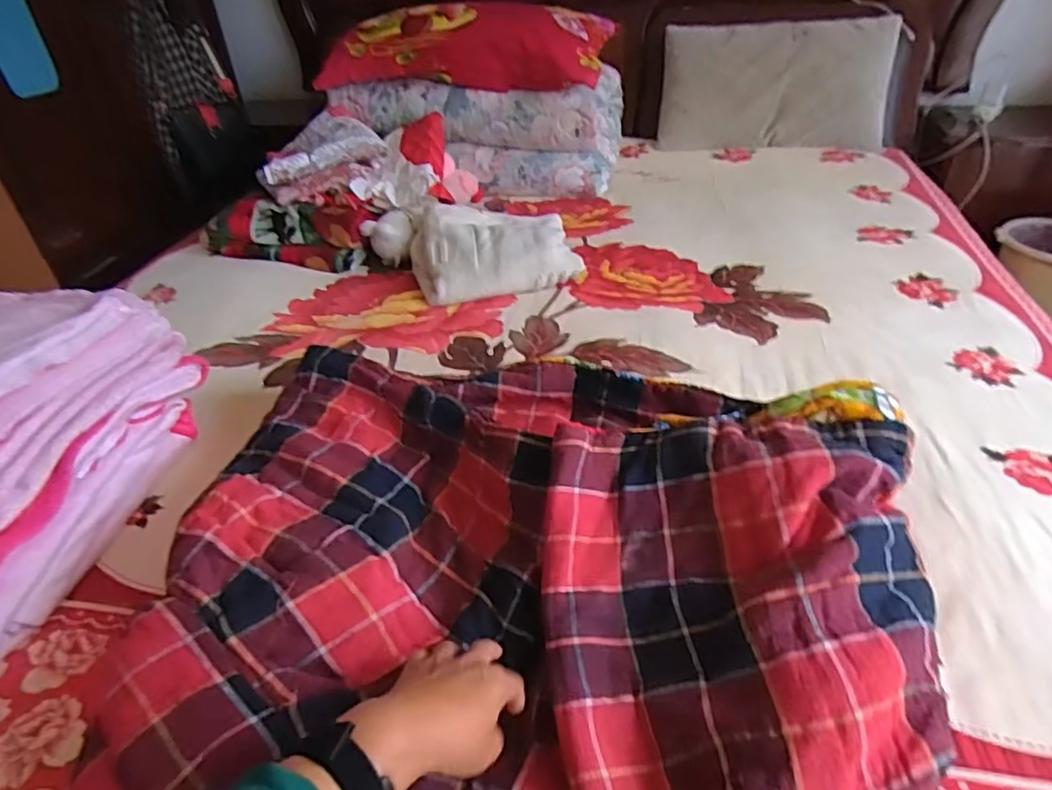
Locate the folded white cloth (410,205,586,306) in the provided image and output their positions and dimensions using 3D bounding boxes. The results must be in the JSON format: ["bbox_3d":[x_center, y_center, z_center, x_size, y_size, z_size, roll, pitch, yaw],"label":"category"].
[{"bbox_3d":[-0.068,-0.298,1.244,0.308,0.090,0.233,-11,41,-12],"label":"folded white cloth"}]

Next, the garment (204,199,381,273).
[{"bbox_3d":[-0.519,-0.350,1.339,0.367,0.097,0.134,5,40,8],"label":"garment"}]

